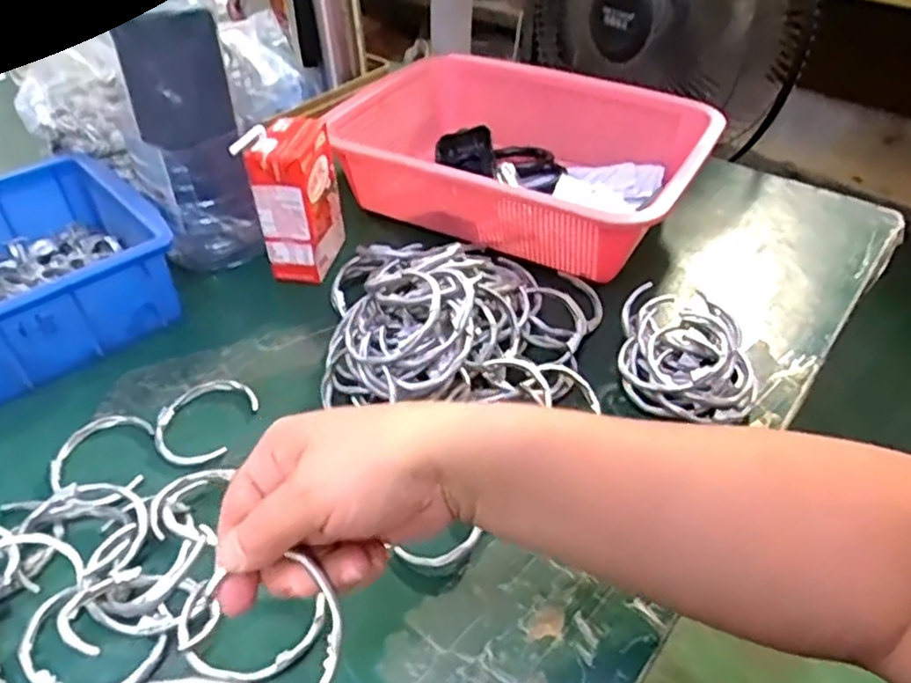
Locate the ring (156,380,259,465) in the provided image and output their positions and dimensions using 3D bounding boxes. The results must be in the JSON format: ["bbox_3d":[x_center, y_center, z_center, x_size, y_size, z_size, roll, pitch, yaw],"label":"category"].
[{"bbox_3d":[-0.158,0.049,0.436,0.048,0.008,0.065,21,46,20],"label":"ring"}]

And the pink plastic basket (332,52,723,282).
[{"bbox_3d":[0.052,-0.159,0.598,0.284,0.085,0.195,21,45,22],"label":"pink plastic basket"}]

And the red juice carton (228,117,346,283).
[{"bbox_3d":[-0.121,-0.110,0.528,0.047,0.109,0.072,8,41,8],"label":"red juice carton"}]

